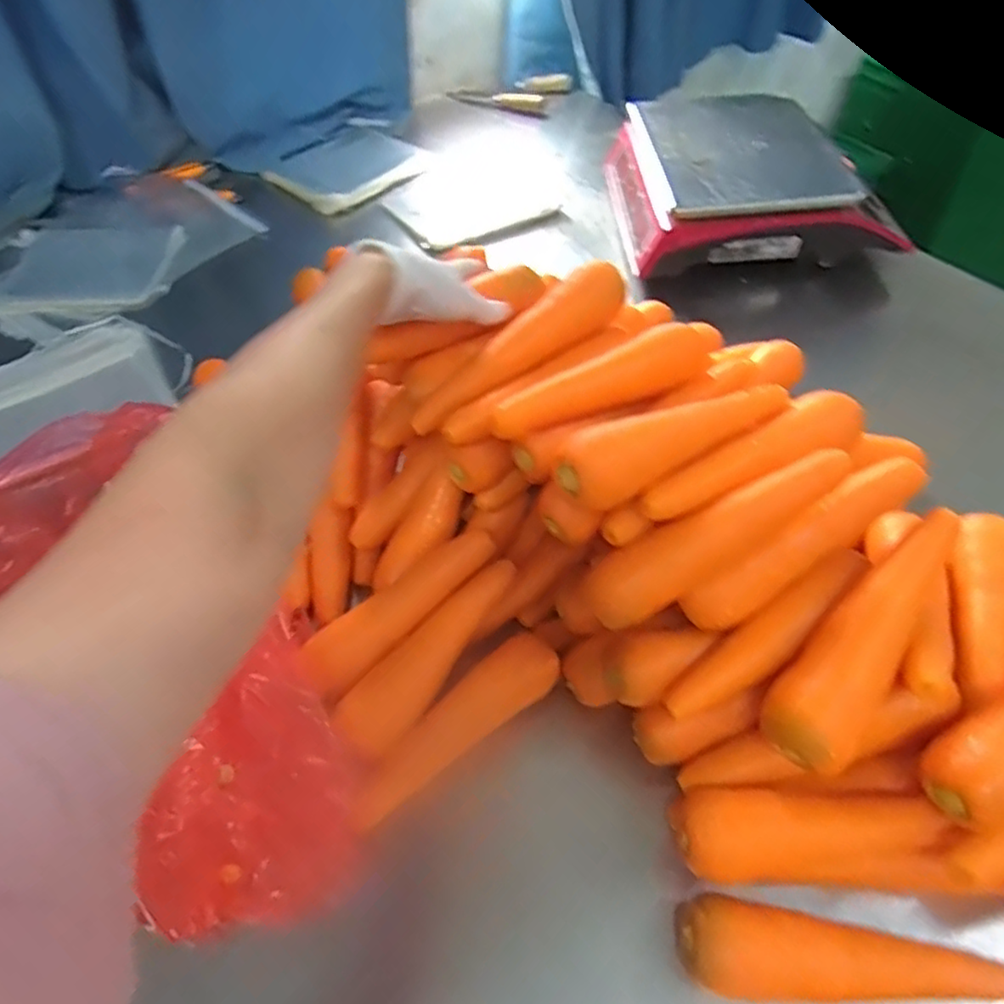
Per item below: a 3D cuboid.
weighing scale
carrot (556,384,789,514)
[{"bbox_3d":[0.305,-0.408,0.831,0.292,0.108,0.292,-6,52,-1],"label":"weighing scale"},{"bbox_3d":[0.115,-0.045,0.408,0.178,0.043,0.035,-25,55,-15],"label":"carrot"}]

